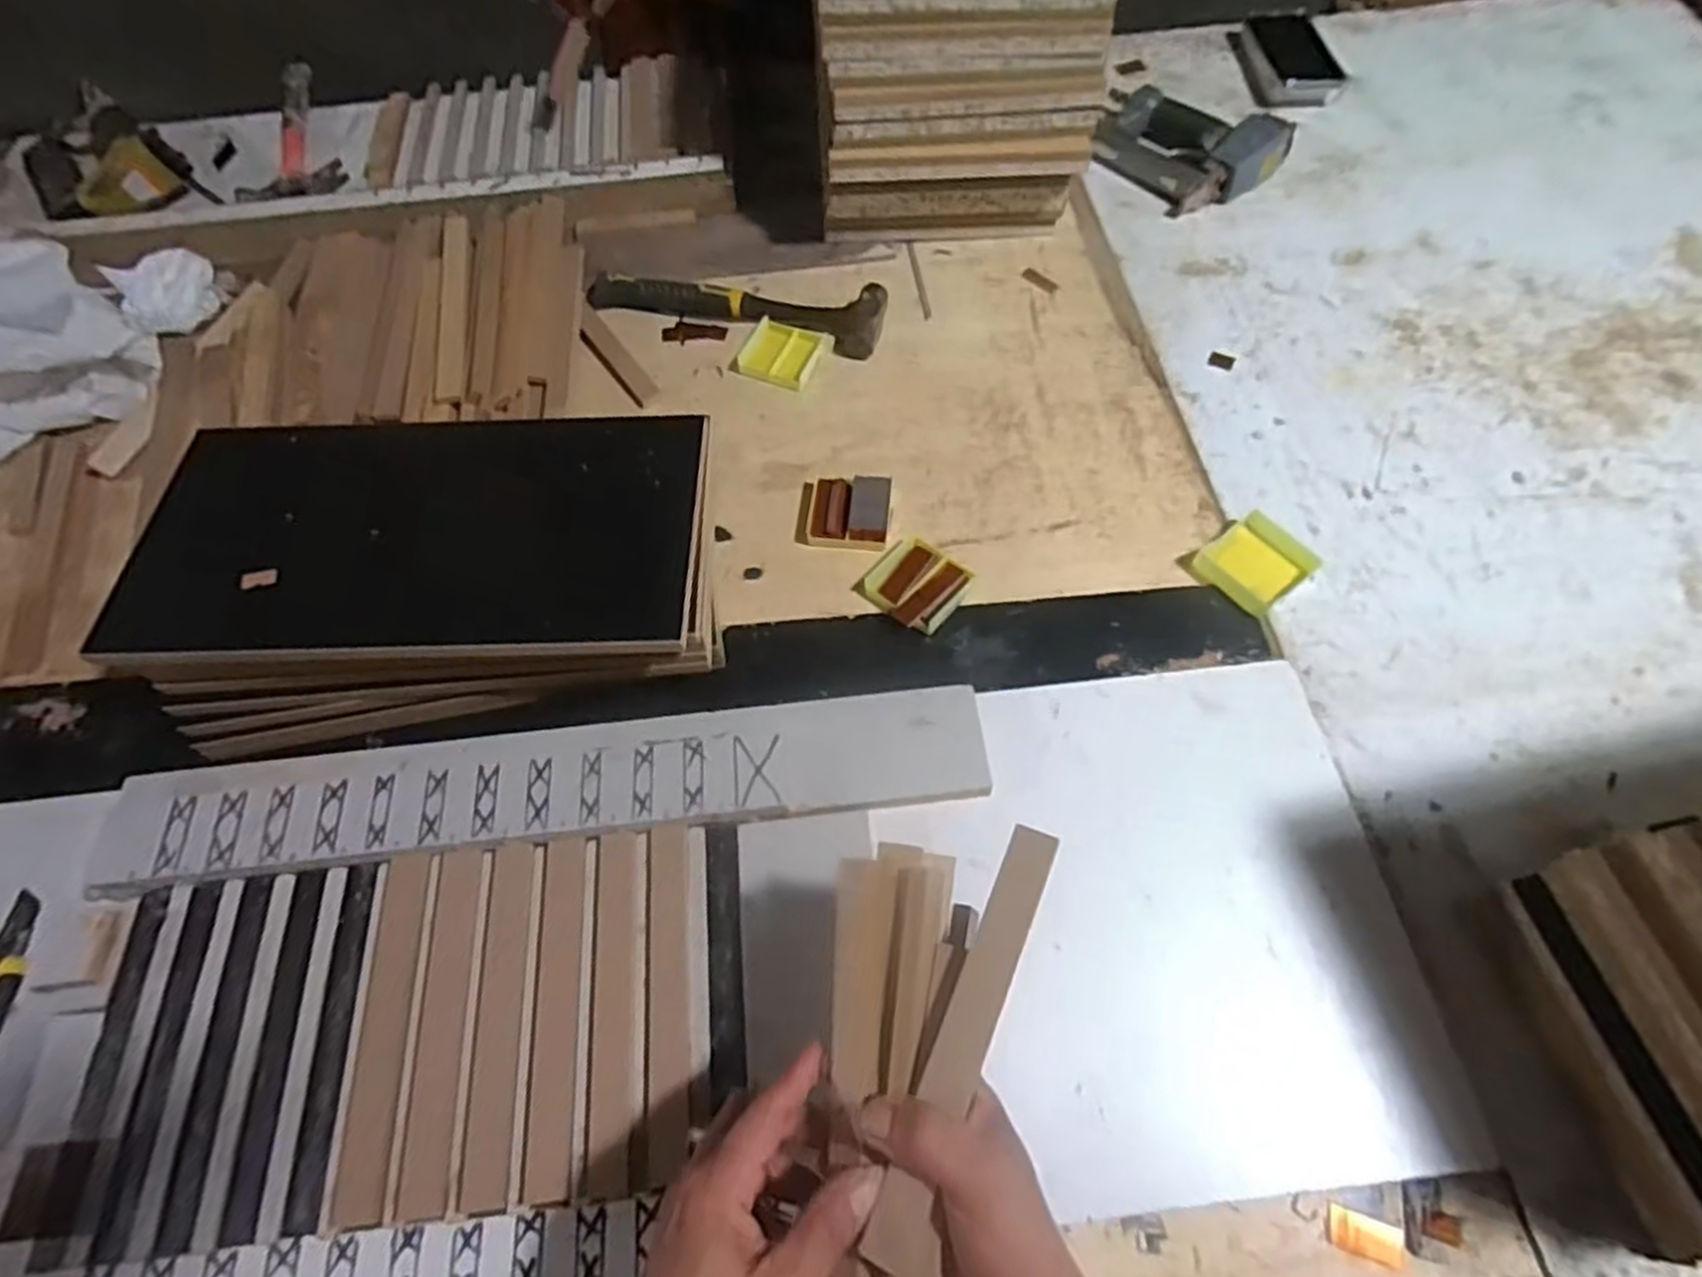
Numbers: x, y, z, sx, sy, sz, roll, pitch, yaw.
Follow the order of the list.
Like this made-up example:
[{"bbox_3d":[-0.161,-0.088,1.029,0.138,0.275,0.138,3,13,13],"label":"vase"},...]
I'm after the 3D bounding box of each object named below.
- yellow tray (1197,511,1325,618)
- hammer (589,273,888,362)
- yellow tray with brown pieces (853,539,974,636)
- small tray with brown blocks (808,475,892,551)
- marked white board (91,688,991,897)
[{"bbox_3d":[0.311,-0.058,0.613,0.073,0.015,0.063,-35,66,-16],"label":"yellow tray"},{"bbox_3d":[-0.106,-0.315,0.749,0.273,0.029,0.068,11,62,7],"label":"hammer"},{"bbox_3d":[0.050,-0.043,0.610,0.069,0.012,0.069,39,69,19],"label":"yellow tray with brown pieces"},{"bbox_3d":[-0.001,-0.100,0.638,0.063,0.023,0.059,6,62,4],"label":"small tray with brown blocks"},{"bbox_3d":[-0.178,0.092,0.501,0.527,0.026,0.070,-7,62,-3],"label":"marked white board"}]

